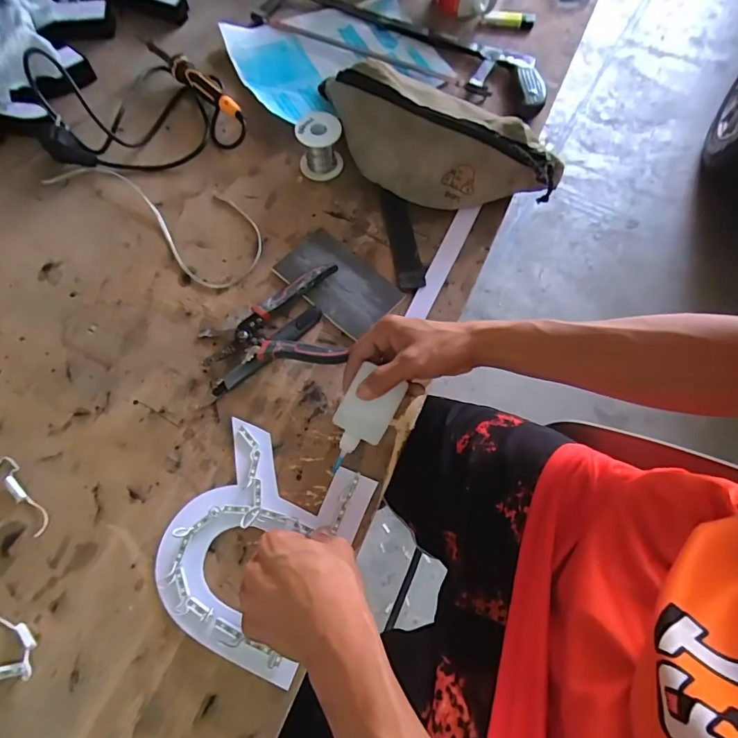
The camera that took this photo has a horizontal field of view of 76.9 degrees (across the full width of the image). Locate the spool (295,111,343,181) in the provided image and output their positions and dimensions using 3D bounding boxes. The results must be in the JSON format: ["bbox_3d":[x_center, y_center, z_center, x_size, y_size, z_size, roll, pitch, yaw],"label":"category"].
[{"bbox_3d":[-0.060,-0.274,0.568,0.055,0.054,0.052,1,68,0],"label":"spool"}]

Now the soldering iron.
[{"bbox_3d":[-0.234,-0.390,0.622,0.187,0.033,0.028,41,73,15],"label":"soldering iron"}]

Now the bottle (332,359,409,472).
[{"bbox_3d":[-0.010,0.051,0.434,0.047,0.025,0.091,29,90,-3],"label":"bottle"}]

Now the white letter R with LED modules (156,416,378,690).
[{"bbox_3d":[-0.098,0.154,0.416,0.151,0.016,0.179,22,69,9],"label":"white letter R with LED modules"}]

